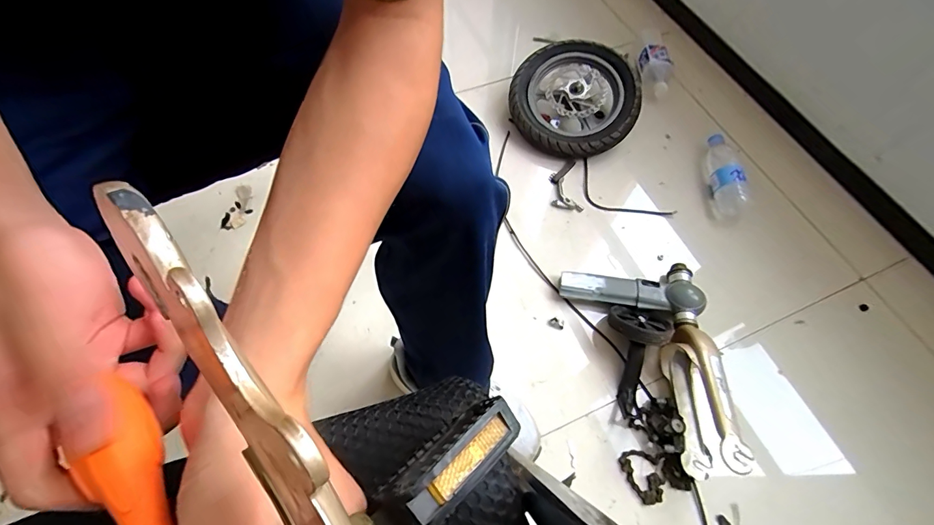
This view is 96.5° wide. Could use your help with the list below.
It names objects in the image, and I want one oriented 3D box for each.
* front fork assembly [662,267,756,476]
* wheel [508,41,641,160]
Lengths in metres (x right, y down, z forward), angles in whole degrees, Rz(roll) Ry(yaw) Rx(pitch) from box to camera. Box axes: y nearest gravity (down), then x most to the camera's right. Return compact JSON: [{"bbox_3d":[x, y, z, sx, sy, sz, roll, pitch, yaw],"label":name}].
[{"bbox_3d":[0.391,0.161,0.718,0.074,0.111,0.367,2,63,1],"label":"front fork assembly"},{"bbox_3d":[0.240,-0.369,0.959,0.258,0.079,0.271,-1,87,11],"label":"wheel"}]

